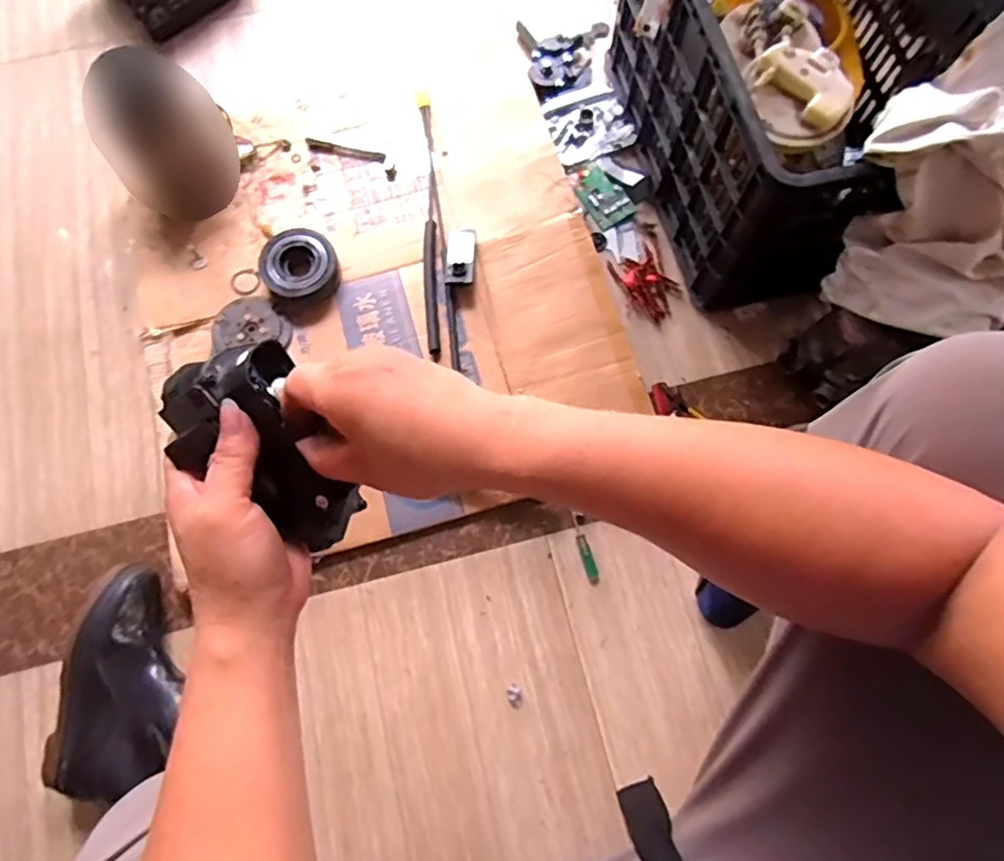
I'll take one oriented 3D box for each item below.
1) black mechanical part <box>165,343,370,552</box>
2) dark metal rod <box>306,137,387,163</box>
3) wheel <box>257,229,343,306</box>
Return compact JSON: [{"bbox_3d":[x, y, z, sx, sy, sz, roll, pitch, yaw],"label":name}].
[{"bbox_3d":[-0.135,0.013,0.355,0.081,0.045,0.127,-37,103,-10],"label":"black mechanical part"},{"bbox_3d":[-0.234,-0.418,0.920,0.120,0.006,0.019,11,73,3],"label":"dark metal rod"},{"bbox_3d":[-0.283,-0.229,0.858,0.101,0.041,0.095,0,74,1],"label":"wheel"}]

